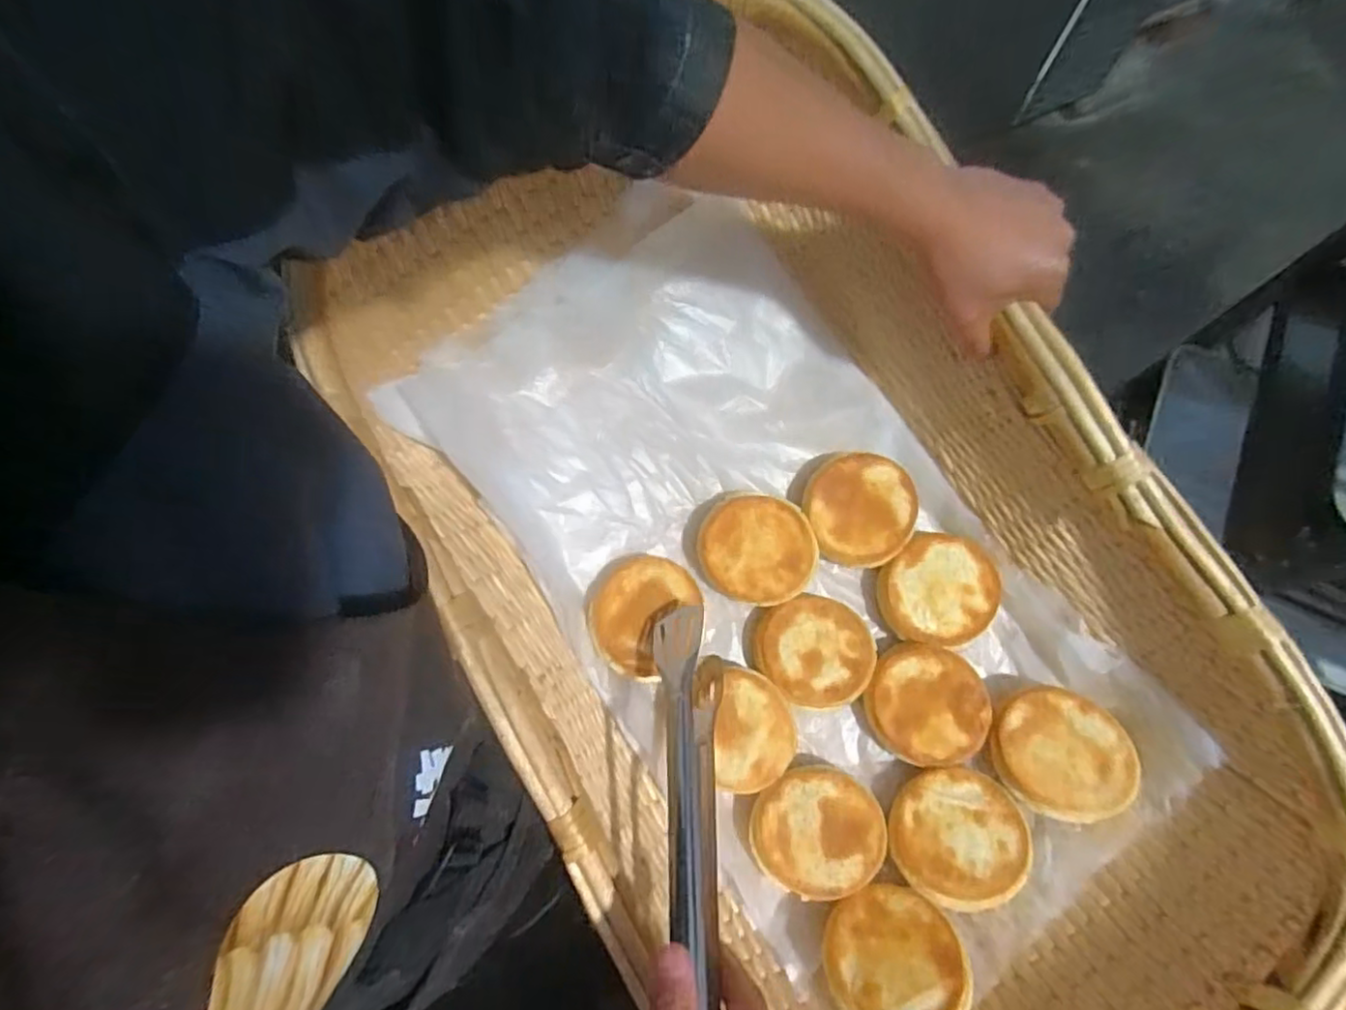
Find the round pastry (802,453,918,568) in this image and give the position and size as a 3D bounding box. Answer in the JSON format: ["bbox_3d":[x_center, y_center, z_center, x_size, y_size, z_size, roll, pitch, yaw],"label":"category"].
[{"bbox_3d":[0.169,0.003,0.600,0.091,0.033,0.095,0,71,0],"label":"round pastry"}]

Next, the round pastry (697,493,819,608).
[{"bbox_3d":[0.075,0.039,0.595,0.102,0.025,0.096,8,87,7],"label":"round pastry"}]

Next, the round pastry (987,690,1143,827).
[{"bbox_3d":[0.310,0.198,0.527,0.097,0.025,0.097,-5,67,12],"label":"round pastry"}]

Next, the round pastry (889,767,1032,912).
[{"bbox_3d":[0.227,0.265,0.524,0.101,0.022,0.101,-8,58,13],"label":"round pastry"}]

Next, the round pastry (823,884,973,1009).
[{"bbox_3d":[0.161,0.330,0.477,0.097,0.018,0.097,-8,29,4],"label":"round pastry"}]

